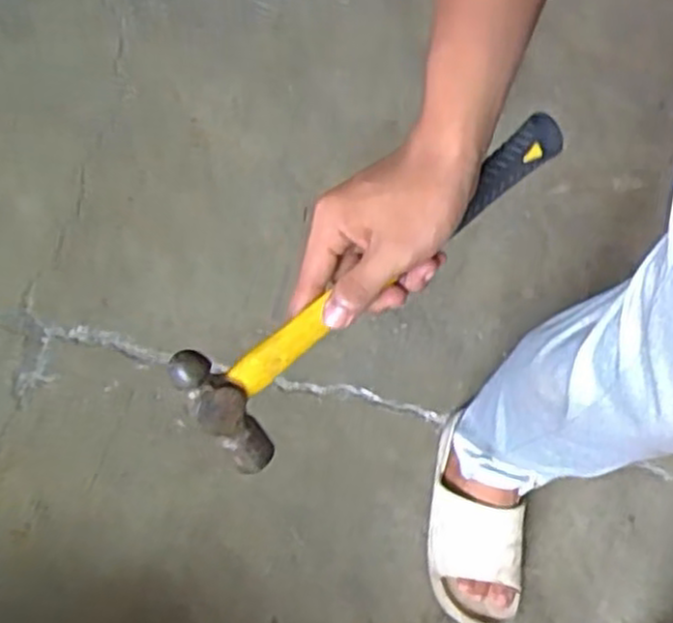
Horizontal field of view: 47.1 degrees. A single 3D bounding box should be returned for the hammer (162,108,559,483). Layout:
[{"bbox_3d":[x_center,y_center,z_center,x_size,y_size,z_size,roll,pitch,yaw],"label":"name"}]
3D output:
[{"bbox_3d":[0.024,-0.036,0.491,0.303,0.030,0.085,-45,114,-12],"label":"hammer"}]

